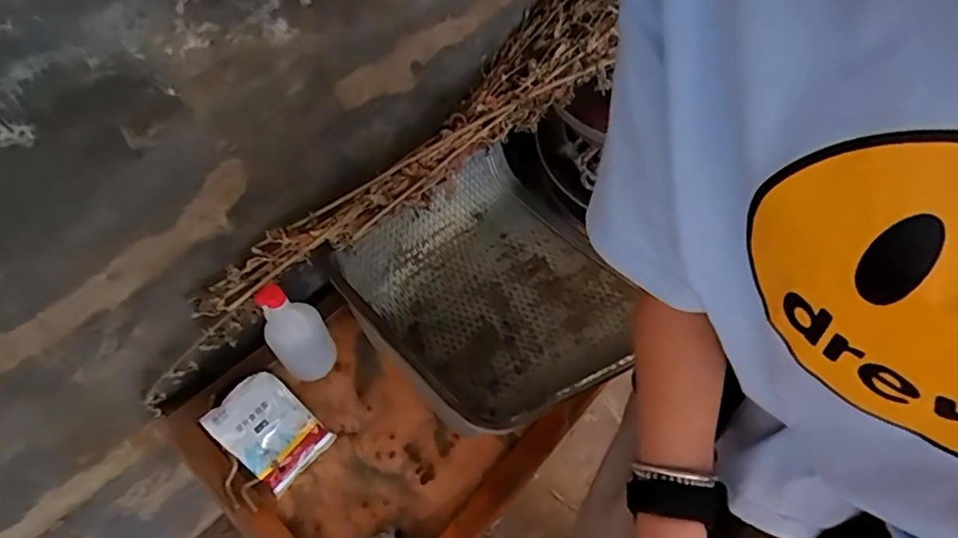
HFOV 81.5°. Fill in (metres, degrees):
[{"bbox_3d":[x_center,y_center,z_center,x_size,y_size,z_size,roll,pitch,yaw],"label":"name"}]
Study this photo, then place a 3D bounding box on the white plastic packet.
[{"bbox_3d":[-0.316,0.242,0.841,0.158,0.020,0.115,48,61,-8],"label":"white plastic packet"}]

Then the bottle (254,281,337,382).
[{"bbox_3d":[-0.287,0.097,0.869,0.083,0.206,0.074,-30,58,-22],"label":"bottle"}]

